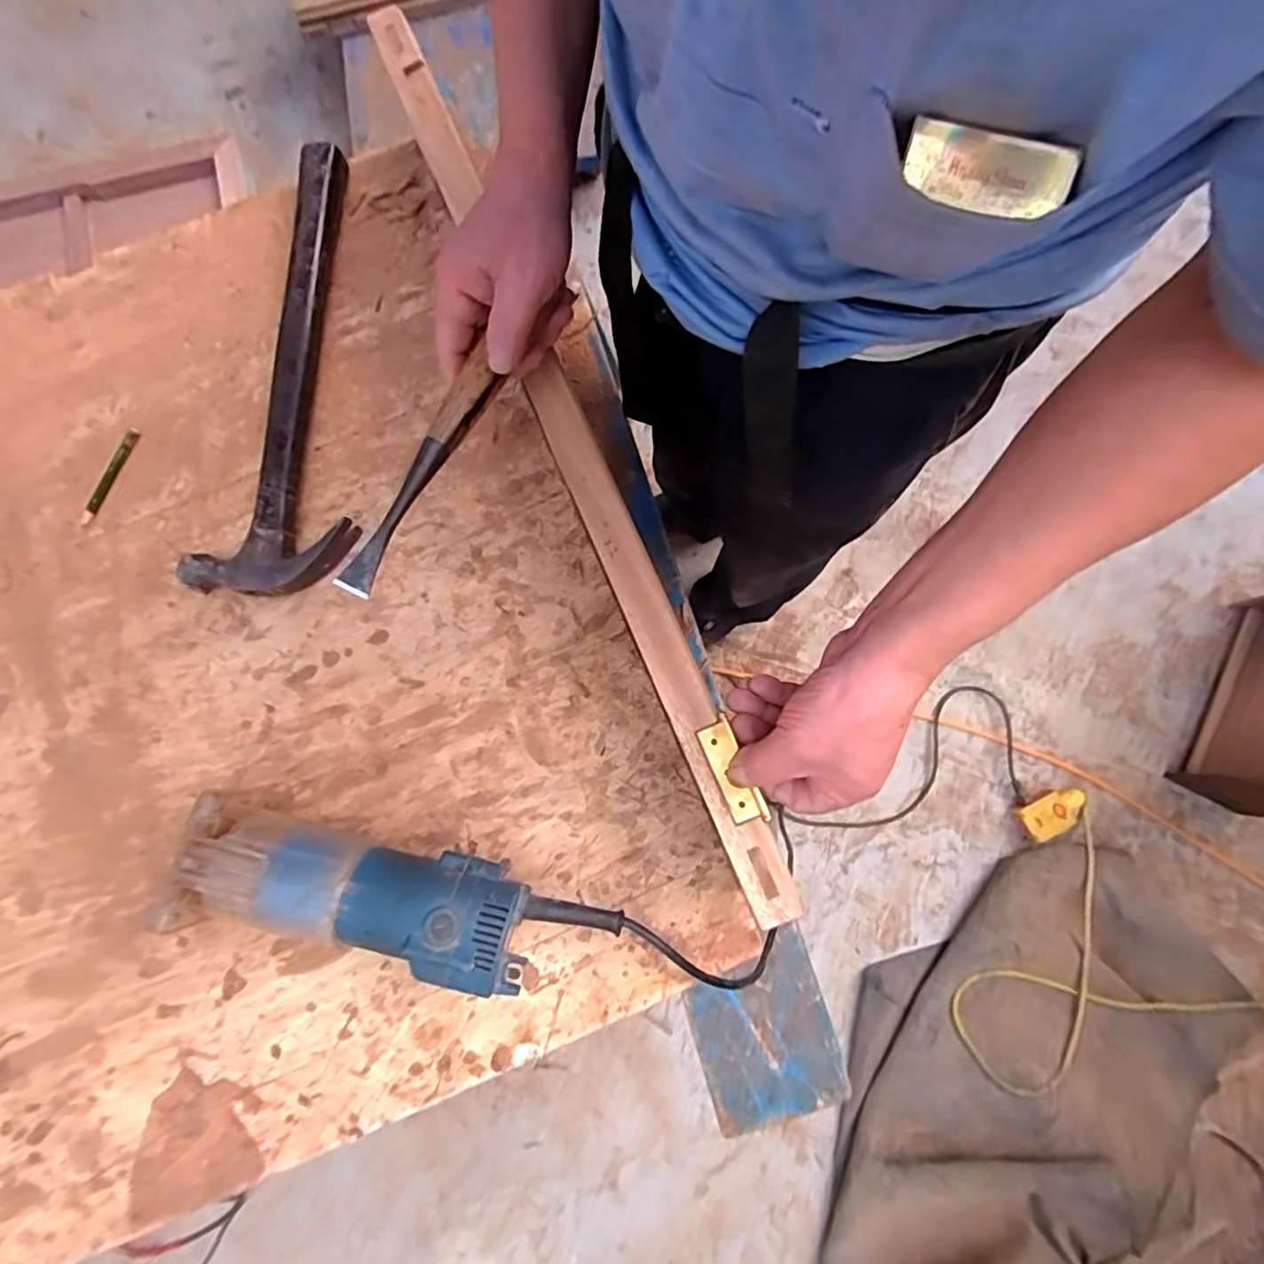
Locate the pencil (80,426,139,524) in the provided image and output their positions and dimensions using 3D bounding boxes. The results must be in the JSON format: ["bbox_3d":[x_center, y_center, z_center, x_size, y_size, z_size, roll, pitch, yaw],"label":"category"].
[{"bbox_3d":[-0.451,-0.135,0.542,0.011,0.006,0.092,19,80,4],"label":"pencil"}]

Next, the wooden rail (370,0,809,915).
[{"bbox_3d":[-0.050,-0.153,0.434,0.031,0.018,0.709,-22,80,-3],"label":"wooden rail"}]

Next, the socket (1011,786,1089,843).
[{"bbox_3d":[0.770,0.328,1.150,0.124,0.039,0.063,-27,80,-4],"label":"socket"}]

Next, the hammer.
[{"bbox_3d":[-0.275,-0.231,0.541,0.118,0.034,0.410,6,80,2],"label":"hammer"}]

